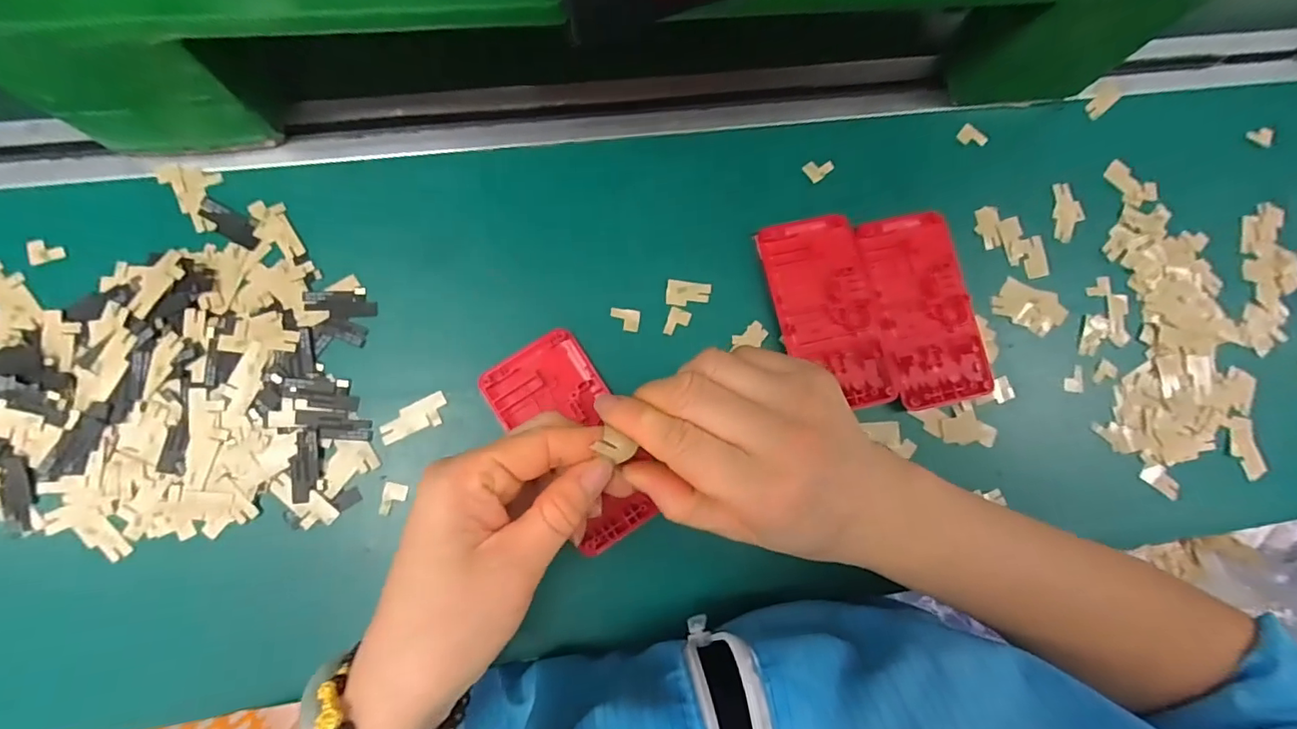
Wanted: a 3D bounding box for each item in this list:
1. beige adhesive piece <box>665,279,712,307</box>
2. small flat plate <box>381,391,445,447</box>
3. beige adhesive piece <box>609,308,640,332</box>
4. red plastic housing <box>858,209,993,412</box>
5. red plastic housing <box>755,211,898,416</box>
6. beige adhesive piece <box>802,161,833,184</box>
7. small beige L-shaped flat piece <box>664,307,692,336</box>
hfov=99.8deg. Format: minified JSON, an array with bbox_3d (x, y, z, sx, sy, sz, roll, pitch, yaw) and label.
[{"bbox_3d":[0.025,-0.045,0.342,0.027,0.004,0.016,2,85,-6],"label":"beige adhesive piece"},{"bbox_3d":[-0.136,0.031,0.317,0.039,0.005,0.017,-25,89,-8],"label":"small flat plate"},{"bbox_3d":[-0.014,-0.028,0.336,0.018,0.005,0.013,6,85,-6],"label":"beige adhesive piece"},{"bbox_3d":[0.175,-0.036,0.344,0.063,0.016,0.122,-11,87,-7],"label":"red plastic housing"},{"bbox_3d":[0.112,-0.033,0.338,0.061,0.011,0.121,-14,87,-8],"label":"red plastic housing"},{"bbox_3d":[0.112,-0.129,0.360,0.018,0.005,0.014,-38,91,-8],"label":"beige adhesive piece"},{"bbox_3d":[0.018,-0.026,0.338,0.013,0.004,0.018,19,84,-5],"label":"small beige L-shaped flat piece"}]

